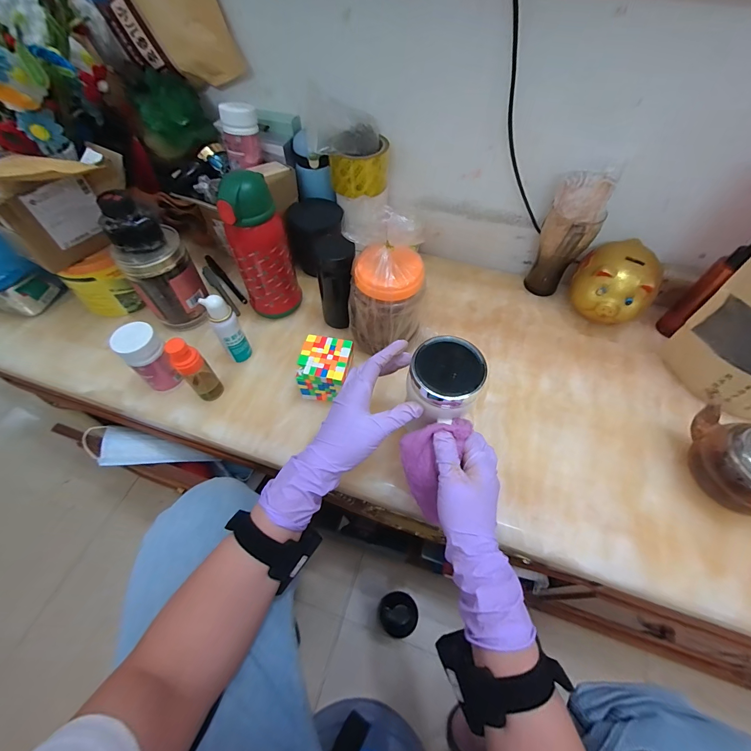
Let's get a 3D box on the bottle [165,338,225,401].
[{"bbox_3d":[-0.233,-0.006,0.454,0.034,0.104,0.031,-34,63,-21],"label":"bottle"}]

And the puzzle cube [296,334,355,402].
[{"bbox_3d":[-0.065,-0.004,0.473,0.065,0.069,0.066,9,57,5],"label":"puzzle cube"}]

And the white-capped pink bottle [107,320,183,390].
[{"bbox_3d":[-0.298,-0.022,0.467,0.046,0.099,0.044,-33,63,-20],"label":"white-capped pink bottle"}]

